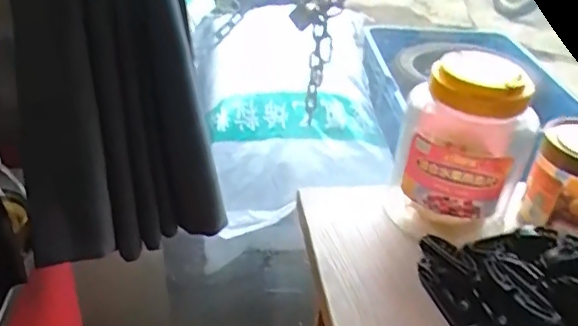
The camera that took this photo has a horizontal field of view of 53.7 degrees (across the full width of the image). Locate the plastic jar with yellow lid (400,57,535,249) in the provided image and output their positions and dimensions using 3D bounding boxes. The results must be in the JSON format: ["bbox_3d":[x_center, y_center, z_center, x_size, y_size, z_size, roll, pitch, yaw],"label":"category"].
[{"bbox_3d":[0.162,-0.015,0.534,0.110,0.165,0.088,12,34,11],"label":"plastic jar with yellow lid"}]

